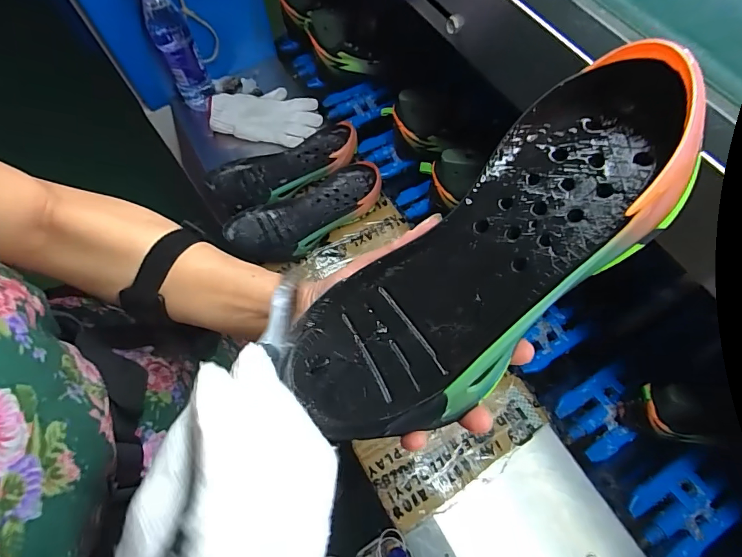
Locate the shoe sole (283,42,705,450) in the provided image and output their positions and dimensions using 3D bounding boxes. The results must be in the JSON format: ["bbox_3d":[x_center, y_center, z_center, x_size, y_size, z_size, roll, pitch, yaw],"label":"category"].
[{"bbox_3d":[0.050,-0.001,0.223,0.245,0.036,0.098,-44,65,19],"label":"shoe sole"}]

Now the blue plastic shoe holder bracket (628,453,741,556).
[{"bbox_3d":[0.406,0.299,0.542,0.124,0.014,0.092,-27,65,-10],"label":"blue plastic shoe holder bracket"}]

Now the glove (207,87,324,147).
[{"bbox_3d":[-0.192,-0.312,0.781,0.193,0.047,0.123,4,64,5],"label":"glove"}]

